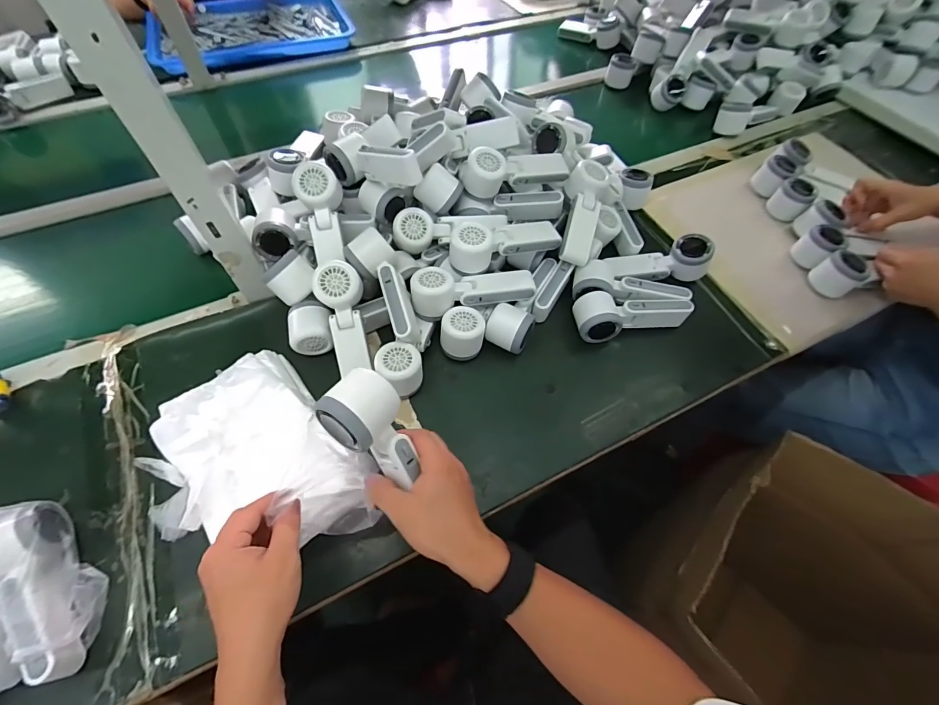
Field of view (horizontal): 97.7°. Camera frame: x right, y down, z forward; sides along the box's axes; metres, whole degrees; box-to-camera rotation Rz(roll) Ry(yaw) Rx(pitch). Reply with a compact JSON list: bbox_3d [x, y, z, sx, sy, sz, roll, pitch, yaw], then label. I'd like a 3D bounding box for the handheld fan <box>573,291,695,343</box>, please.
[{"bbox_3d":[0.235,-0.052,0.590,0.168,0.051,0.064,-3,59,-4],"label":"handheld fan"}]

